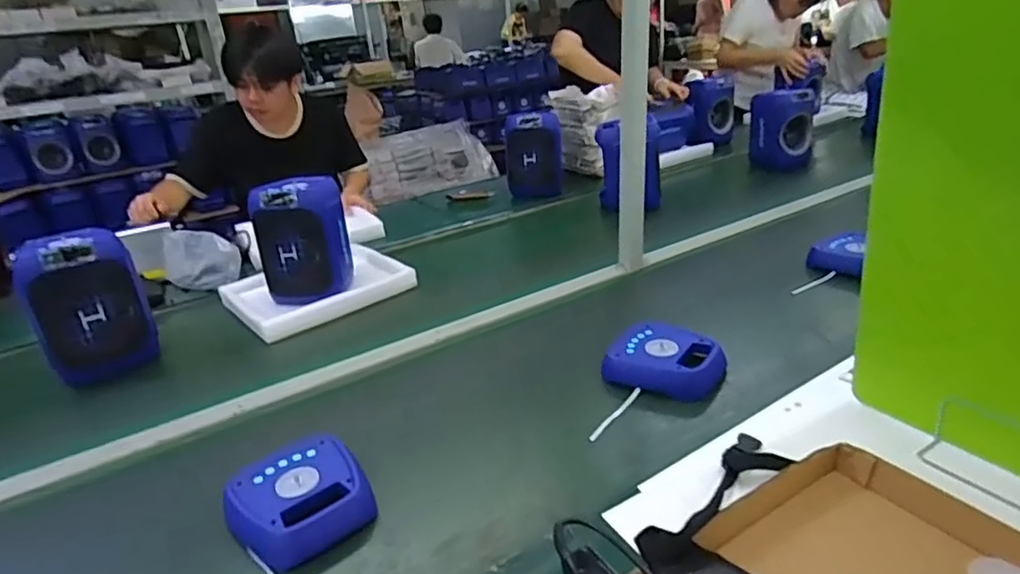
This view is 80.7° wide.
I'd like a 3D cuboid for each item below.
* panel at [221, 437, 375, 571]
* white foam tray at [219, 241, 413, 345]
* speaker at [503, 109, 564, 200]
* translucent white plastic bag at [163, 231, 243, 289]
[{"bbox_3d":[-0.265,0.264,0.754,0.157,0.048,0.173,-20,27,-28],"label":"panel"},{"bbox_3d":[-0.428,-0.003,1.341,0.357,0.053,0.260,-21,28,-31],"label":"white foam tray"},{"bbox_3d":[0.075,-0.415,1.870,0.170,0.239,0.143,-4,24,4],"label":"speaker"},{"bbox_3d":[-0.734,-0.060,1.427,0.151,0.142,0.071,-2,24,8],"label":"translucent white plastic bag"}]

